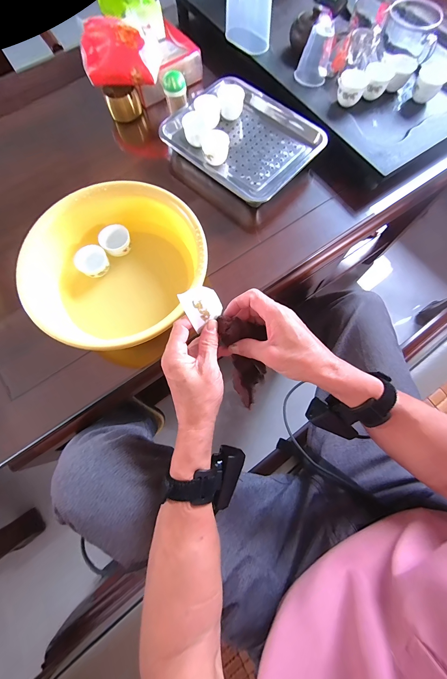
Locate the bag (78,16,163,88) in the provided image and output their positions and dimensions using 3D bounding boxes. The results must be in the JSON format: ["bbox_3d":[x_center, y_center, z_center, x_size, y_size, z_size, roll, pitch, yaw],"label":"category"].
[{"bbox_3d":[-0.219,-0.604,0.547,0.154,0.077,0.079,3,75,1],"label":"bag"}]

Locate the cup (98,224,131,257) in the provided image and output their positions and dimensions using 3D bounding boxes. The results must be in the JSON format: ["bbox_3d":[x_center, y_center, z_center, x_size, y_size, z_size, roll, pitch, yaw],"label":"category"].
[{"bbox_3d":[-0.202,-0.183,0.486,0.052,0.027,0.046,-12,75,-2],"label":"cup"}]

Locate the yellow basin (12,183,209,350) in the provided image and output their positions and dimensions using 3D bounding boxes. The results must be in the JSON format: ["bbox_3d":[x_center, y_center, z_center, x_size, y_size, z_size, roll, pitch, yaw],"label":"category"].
[{"bbox_3d":[-0.183,-0.122,0.460,0.275,0.092,0.287,0,75,1],"label":"yellow basin"}]

